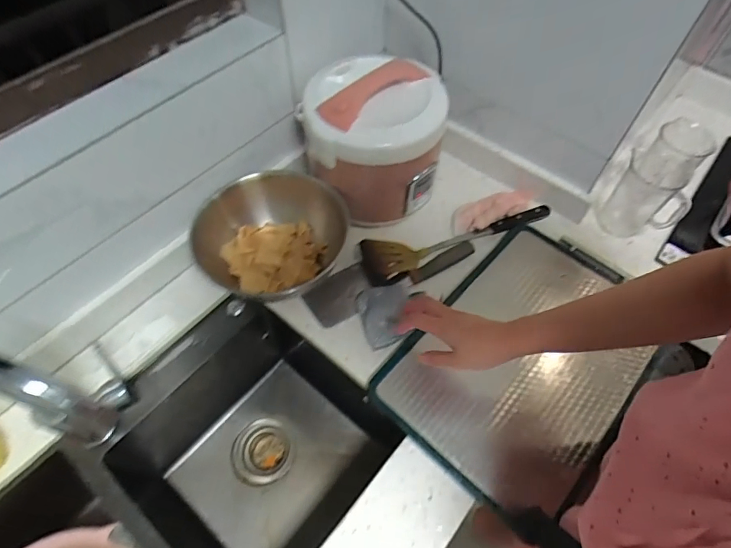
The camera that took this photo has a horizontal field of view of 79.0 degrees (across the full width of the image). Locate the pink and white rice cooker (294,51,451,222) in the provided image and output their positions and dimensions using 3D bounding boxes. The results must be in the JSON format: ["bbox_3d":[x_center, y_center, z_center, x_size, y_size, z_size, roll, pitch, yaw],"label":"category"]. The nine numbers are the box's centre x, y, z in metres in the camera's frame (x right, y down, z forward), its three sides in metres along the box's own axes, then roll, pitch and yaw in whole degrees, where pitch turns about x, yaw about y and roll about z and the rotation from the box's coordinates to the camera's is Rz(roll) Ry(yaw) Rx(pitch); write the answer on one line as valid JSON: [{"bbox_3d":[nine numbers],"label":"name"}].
[{"bbox_3d":[0.012,-0.216,0.746,0.225,0.215,0.188,-3,58,-3],"label":"pink and white rice cooker"}]

